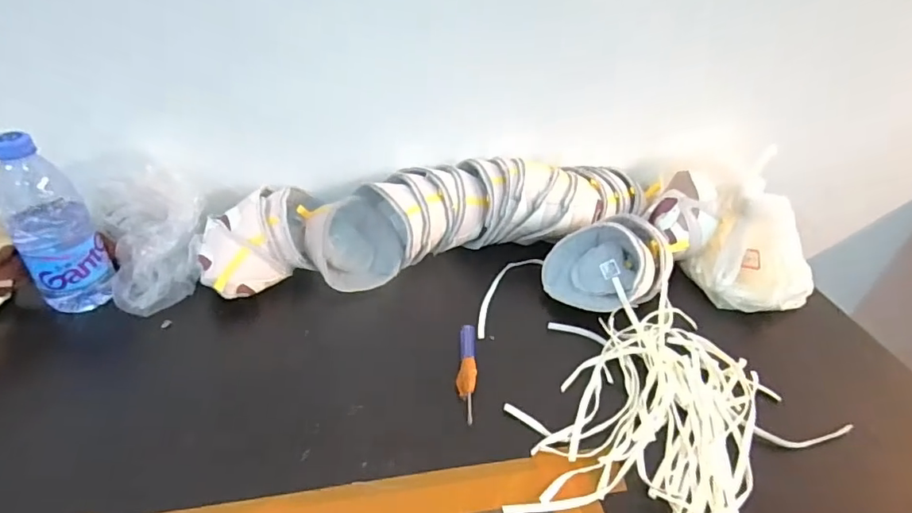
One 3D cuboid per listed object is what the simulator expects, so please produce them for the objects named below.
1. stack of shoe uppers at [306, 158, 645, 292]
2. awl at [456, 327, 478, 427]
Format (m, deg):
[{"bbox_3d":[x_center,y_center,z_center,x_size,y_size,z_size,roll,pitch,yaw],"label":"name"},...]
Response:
[{"bbox_3d":[0.036,-0.054,0.679,0.447,0.104,0.124,-7,38,-14],"label":"stack of shoe uppers"},{"bbox_3d":[0.011,0.114,0.538,0.018,0.016,0.118,5,37,1],"label":"awl"}]

